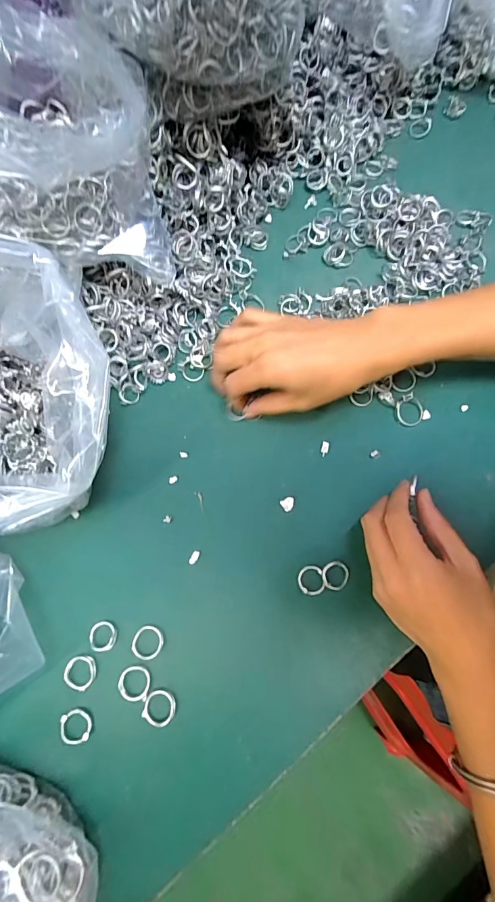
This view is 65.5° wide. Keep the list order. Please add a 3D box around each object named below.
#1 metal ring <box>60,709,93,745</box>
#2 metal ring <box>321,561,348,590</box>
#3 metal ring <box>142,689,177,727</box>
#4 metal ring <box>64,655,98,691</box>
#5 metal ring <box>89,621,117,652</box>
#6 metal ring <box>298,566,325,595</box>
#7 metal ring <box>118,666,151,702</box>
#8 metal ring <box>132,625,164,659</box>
[{"bbox_3d":[-0.119,0.191,0.267,0.021,0.006,0.020,0,74,1],"label":"metal ring"},{"bbox_3d":[0.066,0.094,0.290,0.021,0.004,0.021,0,74,1],"label":"metal ring"},{"bbox_3d":[-0.061,0.180,0.269,0.022,0.004,0.021,0,74,1],"label":"metal ring"},{"bbox_3d":[-0.120,0.160,0.278,0.022,0.005,0.022,0,74,1],"label":"metal ring"},{"bbox_3d":[-0.107,0.137,0.285,0.020,0.005,0.020,0,74,1],"label":"metal ring"},{"bbox_3d":[0.048,0.098,0.290,0.019,0.004,0.020,0,74,1],"label":"metal ring"},{"bbox_3d":[-0.081,0.165,0.273,0.022,0.004,0.022,0,74,1],"label":"metal ring"},{"bbox_3d":[-0.073,0.141,0.284,0.022,0.004,0.022,0,74,1],"label":"metal ring"}]

